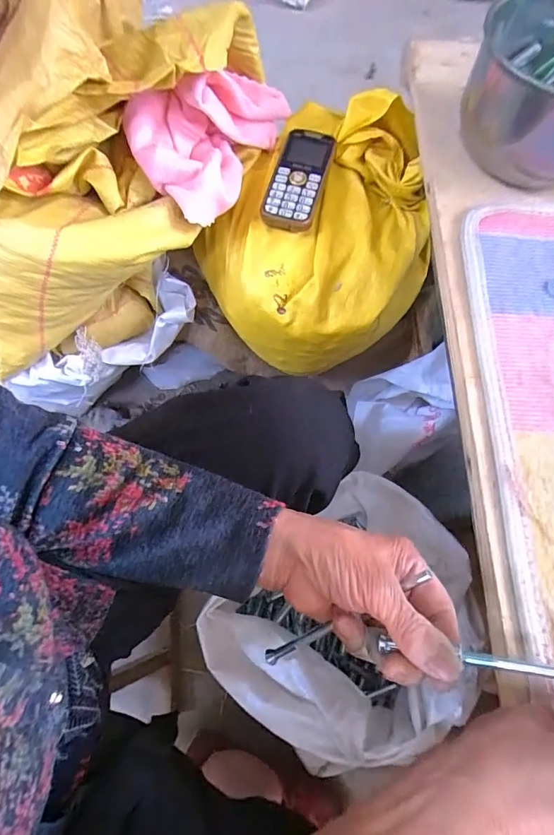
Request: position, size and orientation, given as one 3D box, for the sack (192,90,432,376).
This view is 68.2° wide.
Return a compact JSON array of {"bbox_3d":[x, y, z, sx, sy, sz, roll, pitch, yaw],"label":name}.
[{"bbox_3d":[0.064,-0.211,0.499,0.240,0.165,0.299,39,74,13],"label":"sack"}]

